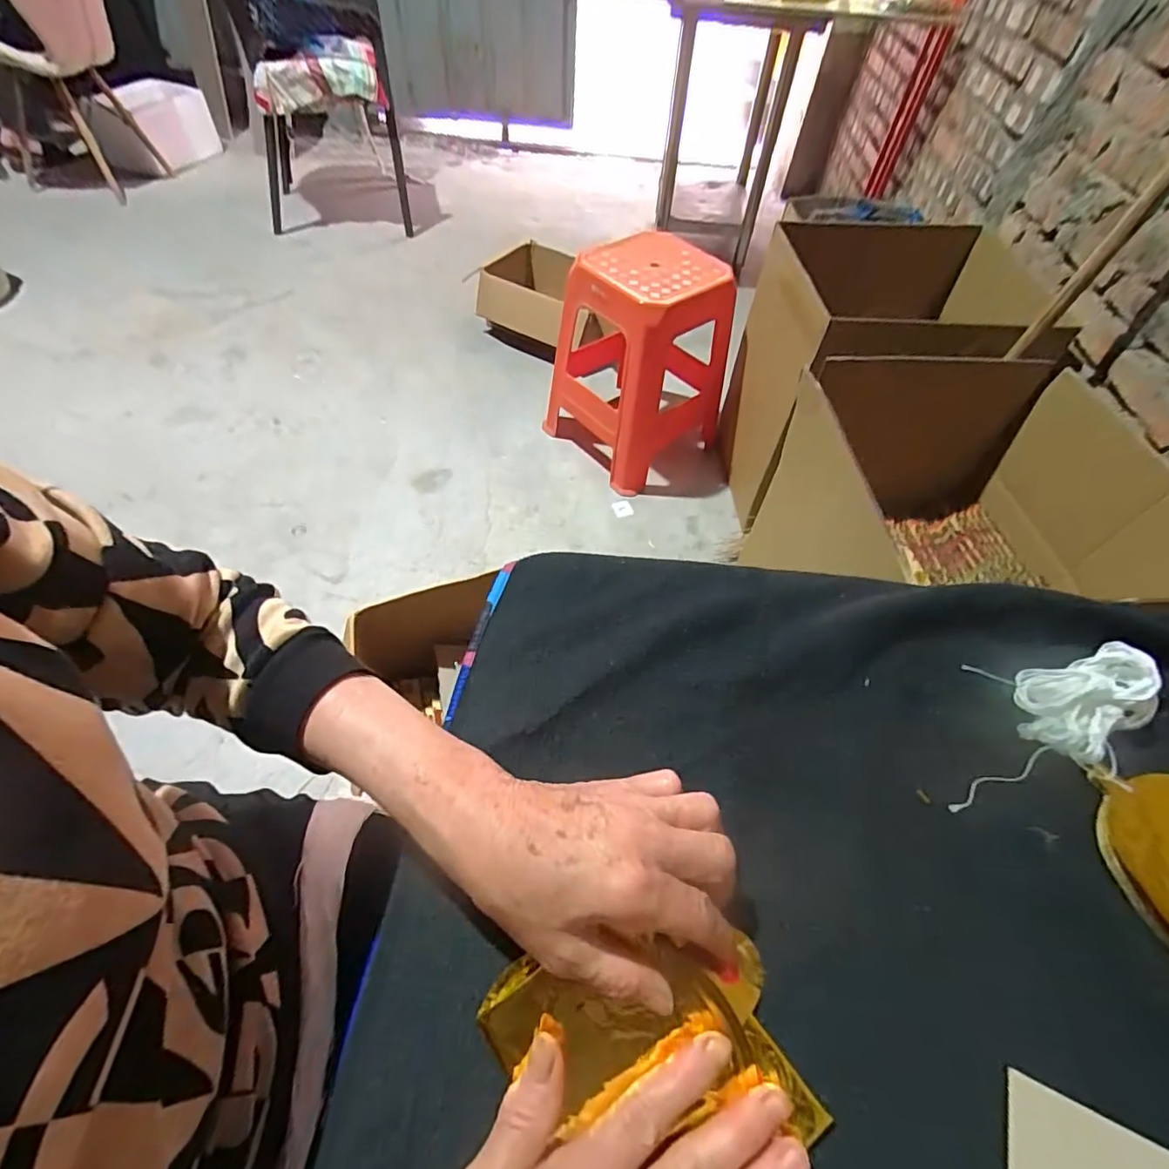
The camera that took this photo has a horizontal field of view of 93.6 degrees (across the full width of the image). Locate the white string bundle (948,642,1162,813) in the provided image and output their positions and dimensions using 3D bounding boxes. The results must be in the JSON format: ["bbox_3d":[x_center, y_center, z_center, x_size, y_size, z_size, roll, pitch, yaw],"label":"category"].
[{"bbox_3d":[0.294,0.085,0.350,0.143,0.044,0.087,-4,55,-6],"label":"white string bundle"}]

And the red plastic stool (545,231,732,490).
[{"bbox_3d":[0.136,-0.597,1.432,0.360,0.491,0.392,-34,63,-24],"label":"red plastic stool"}]

